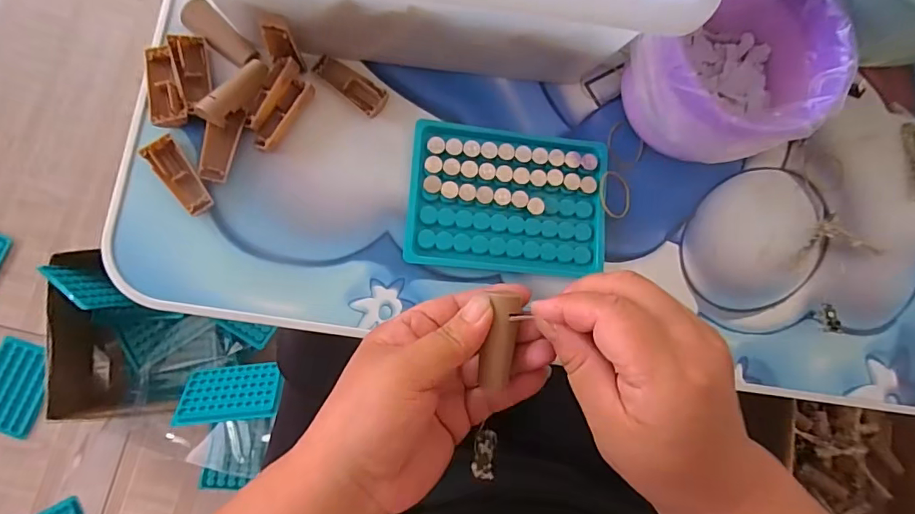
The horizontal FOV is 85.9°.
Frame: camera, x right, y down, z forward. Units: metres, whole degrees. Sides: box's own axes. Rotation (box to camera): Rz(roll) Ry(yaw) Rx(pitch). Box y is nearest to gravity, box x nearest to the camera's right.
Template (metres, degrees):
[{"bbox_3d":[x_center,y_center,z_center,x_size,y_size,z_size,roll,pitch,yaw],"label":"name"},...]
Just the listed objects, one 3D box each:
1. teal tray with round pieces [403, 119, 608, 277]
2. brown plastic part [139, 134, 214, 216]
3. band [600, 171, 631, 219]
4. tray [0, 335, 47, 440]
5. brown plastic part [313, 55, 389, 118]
[{"bbox_3d":[0.035,-0.039,0.325,0.130,0.009,0.096,6,83,-7],"label":"teal tray with round pieces"},{"bbox_3d":[-0.169,-0.048,0.298,0.018,0.009,0.050,-38,90,-10],"label":"brown plastic part"},{"bbox_3d":[0.108,-0.043,0.338,0.026,0.004,0.033,-8,88,-28],"label":"band"},{"bbox_3d":[-0.657,0.194,0.732,0.089,0.020,0.126,20,81,-5],"label":"tray"},{"bbox_3d":[-0.069,-0.112,0.320,0.050,0.007,0.018,37,80,-2],"label":"brown plastic part"}]

